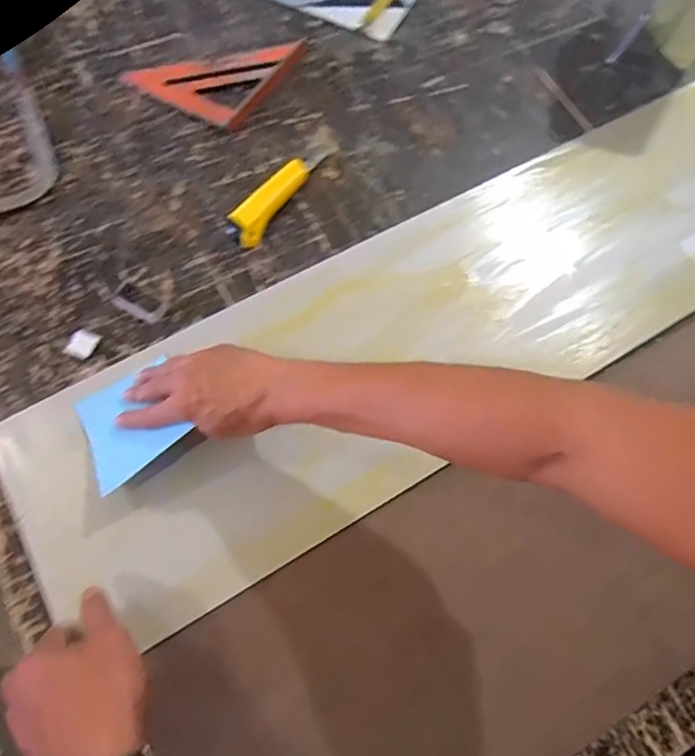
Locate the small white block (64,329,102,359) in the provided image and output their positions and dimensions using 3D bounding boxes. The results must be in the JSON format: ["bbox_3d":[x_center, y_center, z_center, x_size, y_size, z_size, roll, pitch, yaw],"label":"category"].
[{"bbox_3d":[-0.270,-0.035,0.566,0.028,0.005,0.030,21,67,7],"label":"small white block"}]

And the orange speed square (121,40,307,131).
[{"bbox_3d":[-0.169,-0.402,0.716,0.162,0.017,0.164,31,69,11],"label":"orange speed square"}]

